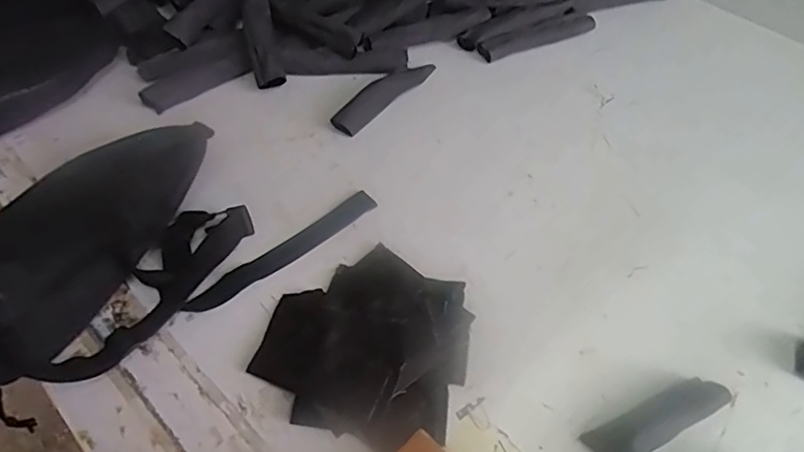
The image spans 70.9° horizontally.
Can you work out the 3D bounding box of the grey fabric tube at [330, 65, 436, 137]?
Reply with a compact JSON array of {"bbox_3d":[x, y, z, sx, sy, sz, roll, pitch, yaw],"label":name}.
[{"bbox_3d":[-0.019,-0.149,0.631,0.029,0.014,0.146,35,61,22],"label":"grey fabric tube"}]

